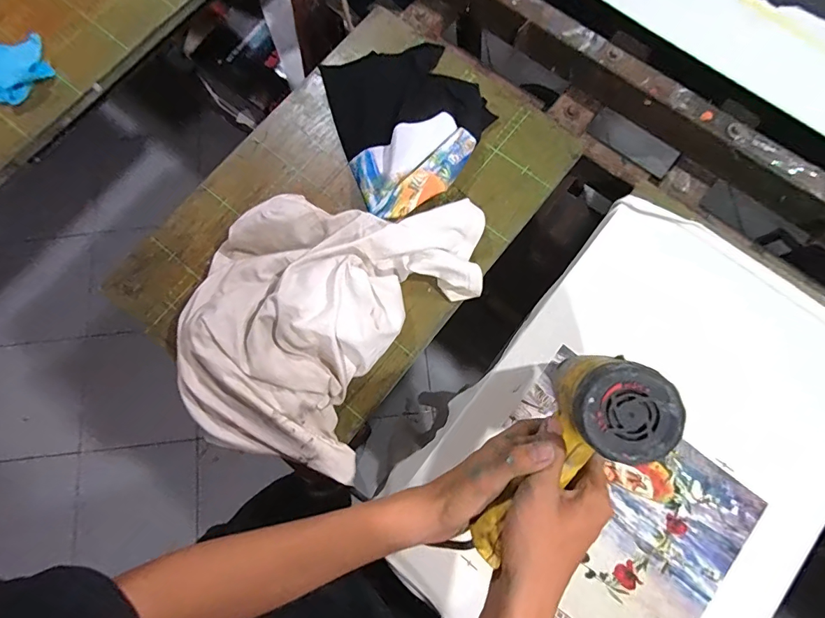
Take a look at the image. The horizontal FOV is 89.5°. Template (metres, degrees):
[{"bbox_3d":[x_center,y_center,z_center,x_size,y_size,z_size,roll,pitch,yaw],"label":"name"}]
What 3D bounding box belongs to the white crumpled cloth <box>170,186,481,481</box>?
[{"bbox_3d":[-0.105,0.008,0.500,0.320,0.095,0.337,13,78,4],"label":"white crumpled cloth"}]

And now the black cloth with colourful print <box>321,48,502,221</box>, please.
[{"bbox_3d":[-0.001,-0.271,0.588,0.213,0.039,0.268,-23,78,-4],"label":"black cloth with colourful print"}]

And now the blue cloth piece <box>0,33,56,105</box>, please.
[{"bbox_3d":[-0.614,-0.369,0.636,0.107,0.027,0.105,-26,78,-4],"label":"blue cloth piece"}]

